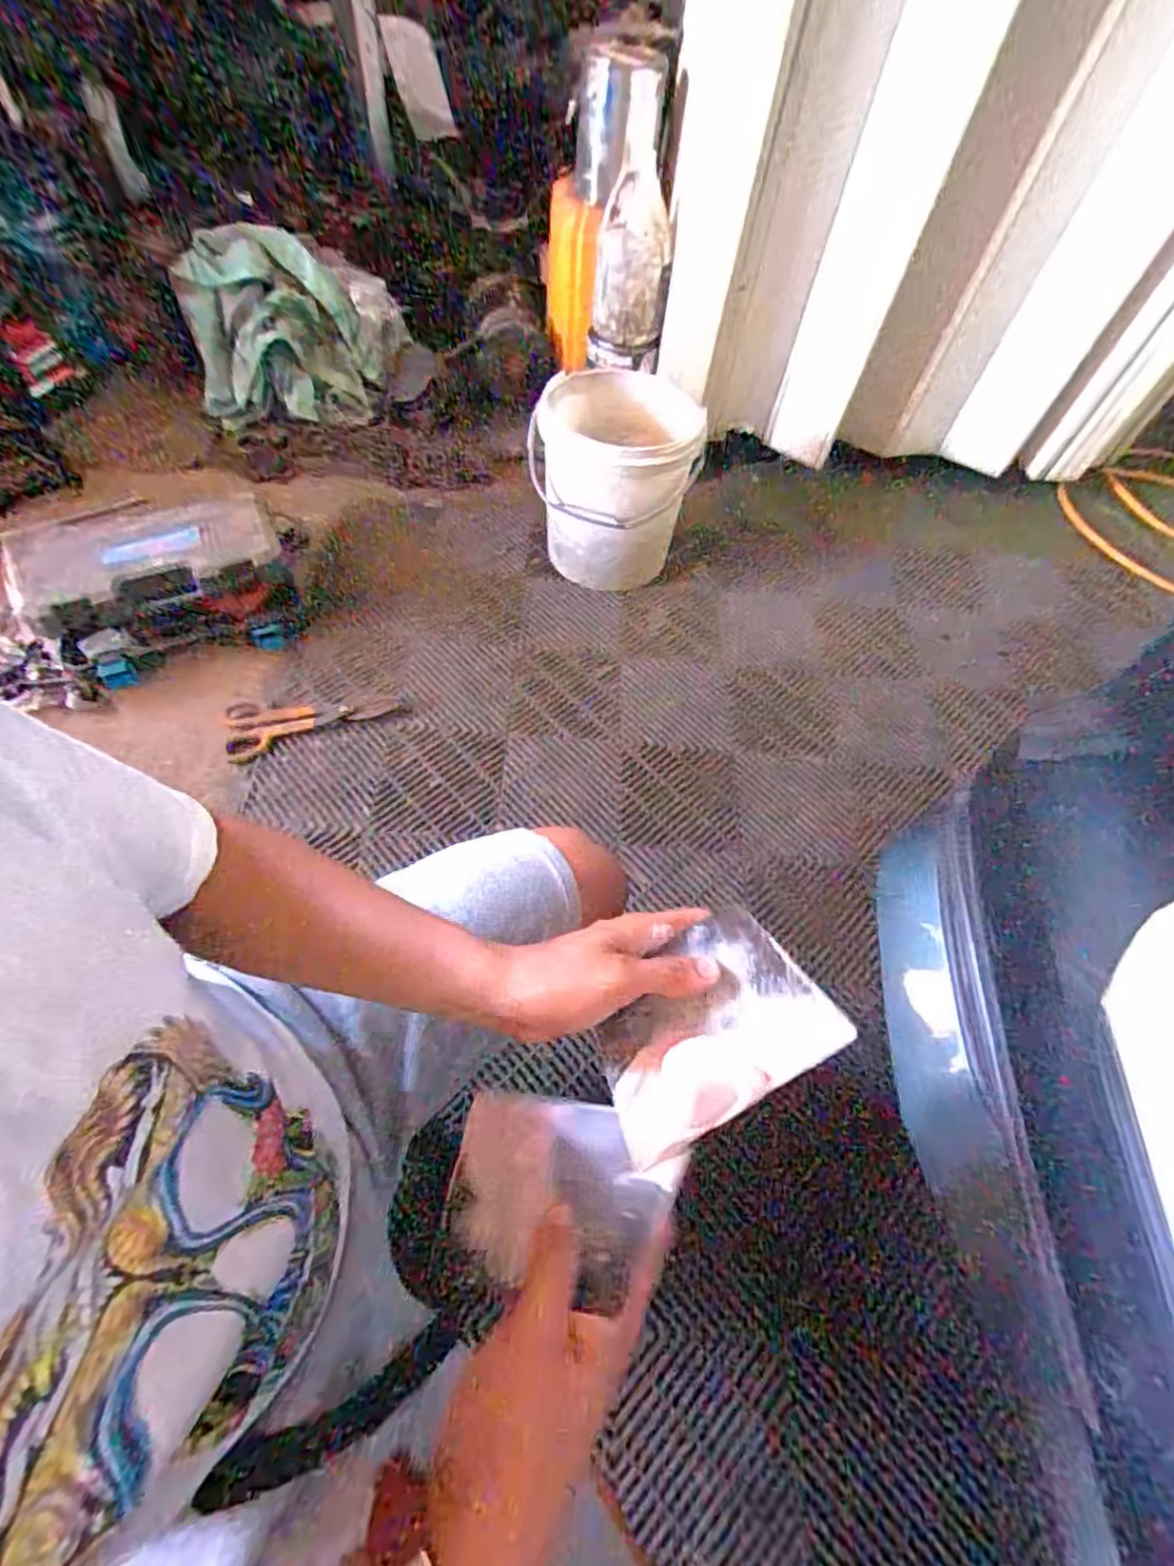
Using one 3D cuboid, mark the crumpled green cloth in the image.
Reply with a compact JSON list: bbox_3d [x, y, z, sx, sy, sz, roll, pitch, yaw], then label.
[{"bbox_3d":[-0.632,-1.008,1.386,0.427,0.288,0.305,4,60,-3],"label":"crumpled green cloth"}]

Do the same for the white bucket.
[{"bbox_3d":[0.053,-0.607,1.272,0.300,0.295,0.300,2,60,-4],"label":"white bucket"}]

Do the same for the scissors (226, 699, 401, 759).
[{"bbox_3d":[-0.478,-0.118,1.107,0.281,0.017,0.095,-14,63,-13],"label":"scissors"}]

